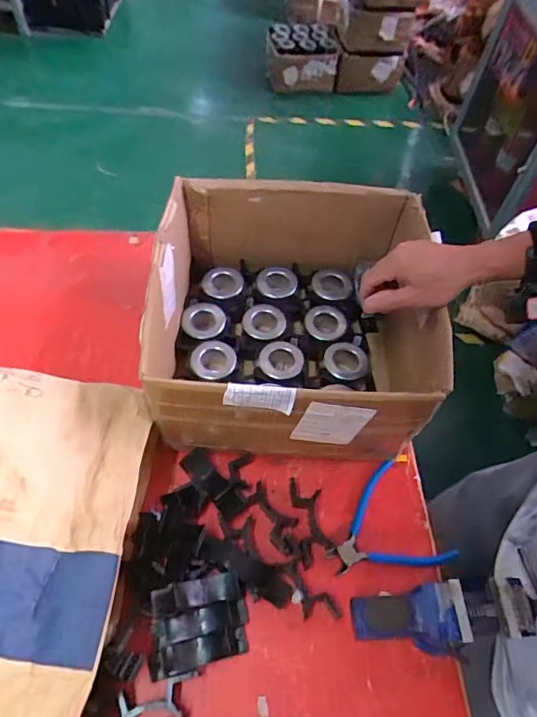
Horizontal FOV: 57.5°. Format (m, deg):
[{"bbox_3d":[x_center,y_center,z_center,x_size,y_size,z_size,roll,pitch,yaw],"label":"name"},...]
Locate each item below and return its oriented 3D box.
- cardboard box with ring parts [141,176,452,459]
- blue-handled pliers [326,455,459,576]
[{"bbox_3d":[0.028,-0.053,0.636,0.318,0.186,0.330,3,57,-2],"label":"cardboard box with ring parts"},{"bbox_3d":[0.131,0.191,0.582,0.140,0.010,0.134,-14,59,-12],"label":"blue-handled pliers"}]

